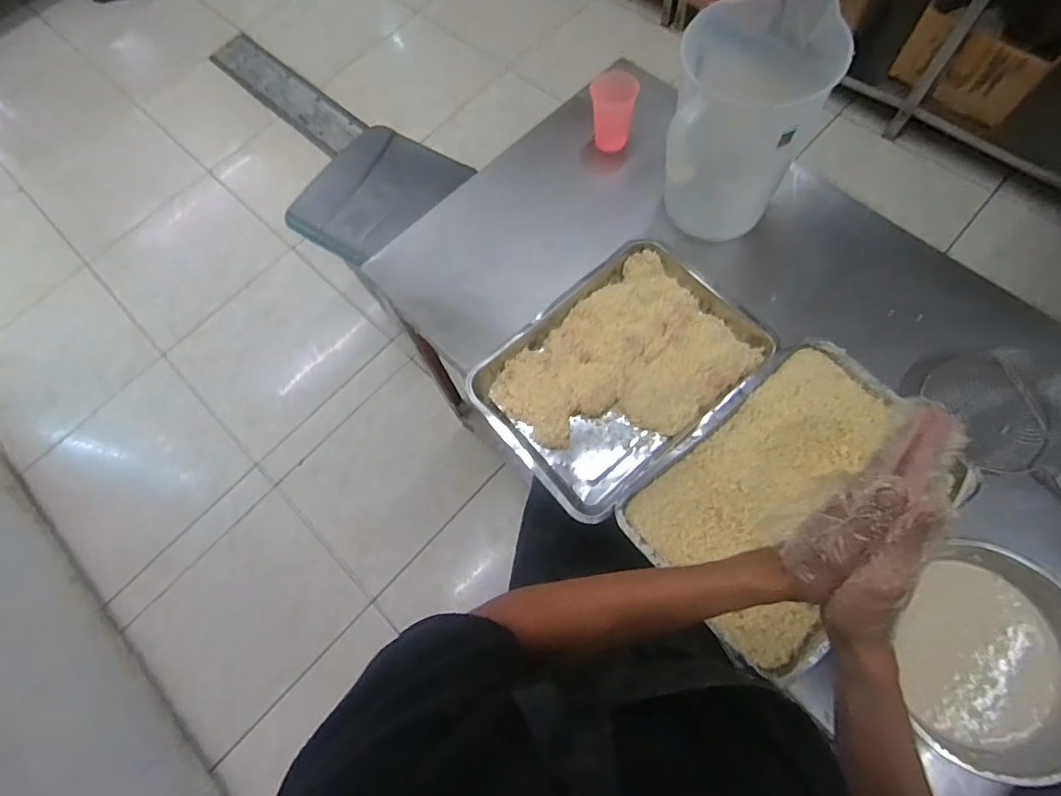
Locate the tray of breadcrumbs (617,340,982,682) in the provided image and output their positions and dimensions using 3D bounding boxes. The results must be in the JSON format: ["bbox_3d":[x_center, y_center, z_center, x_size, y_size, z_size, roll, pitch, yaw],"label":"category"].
[{"bbox_3d":[0.335,0.122,0.659,0.379,0.055,0.270,-40,71,-10],"label":"tray of breadcrumbs"}]

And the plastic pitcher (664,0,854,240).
[{"bbox_3d":[0.299,-0.378,0.760,0.191,0.308,0.167,6,71,8],"label":"plastic pitcher"}]

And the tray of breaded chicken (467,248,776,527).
[{"bbox_3d":[0.130,-0.041,0.758,0.389,0.062,0.282,-42,72,-10],"label":"tray of breaded chicken"}]

